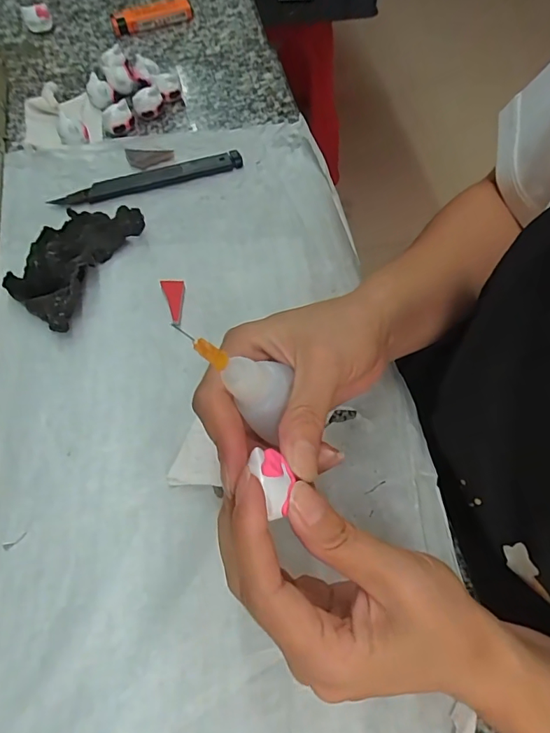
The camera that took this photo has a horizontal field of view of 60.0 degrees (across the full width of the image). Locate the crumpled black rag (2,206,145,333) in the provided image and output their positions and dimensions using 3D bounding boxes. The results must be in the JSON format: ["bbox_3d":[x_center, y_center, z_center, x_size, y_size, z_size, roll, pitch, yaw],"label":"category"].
[{"bbox_3d":[-0.142,-0.076,0.331,0.059,0.021,0.097,24,67,11],"label":"crumpled black rag"}]

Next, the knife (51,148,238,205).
[{"bbox_3d":[-0.098,-0.145,0.371,0.146,0.008,0.017,-17,65,-8],"label":"knife"}]

